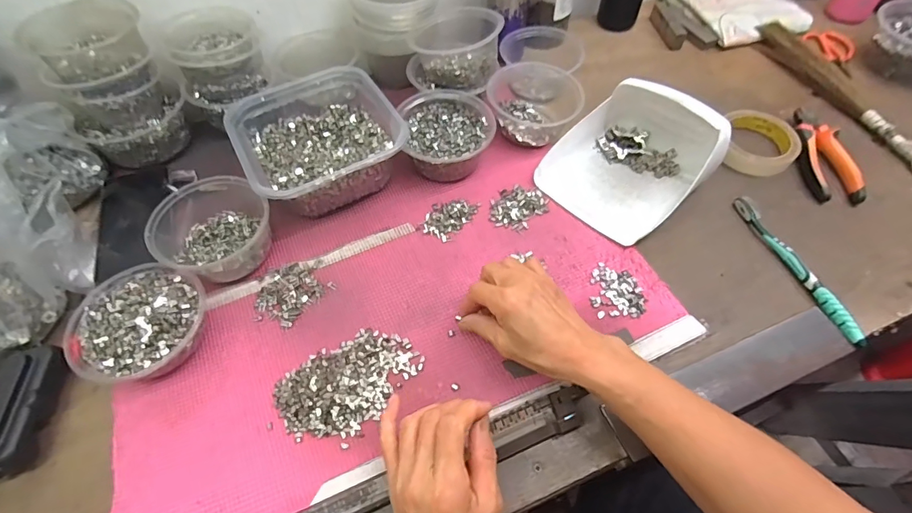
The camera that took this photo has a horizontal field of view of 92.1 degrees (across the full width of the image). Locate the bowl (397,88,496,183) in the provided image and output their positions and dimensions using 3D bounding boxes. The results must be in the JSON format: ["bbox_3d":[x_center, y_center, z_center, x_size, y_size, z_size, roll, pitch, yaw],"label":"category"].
[{"bbox_3d":[-0.010,-0.146,0.535,0.101,0.053,0.111,-1,56,1],"label":"bowl"}]

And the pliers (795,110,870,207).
[{"bbox_3d":[0.449,-0.129,0.543,0.056,0.020,0.145,1,56,2],"label":"pliers"}]

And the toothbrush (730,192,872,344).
[{"bbox_3d":[0.355,0.006,0.461,0.015,0.022,0.186,-14,57,-8],"label":"toothbrush"}]

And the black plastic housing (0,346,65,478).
[{"bbox_3d":[-0.383,0.132,0.384,0.034,0.045,0.106,0,58,1],"label":"black plastic housing"}]

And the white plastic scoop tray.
[{"bbox_3d":[0.201,-0.121,0.500,0.173,0.084,0.152,-37,62,-21],"label":"white plastic scoop tray"}]

